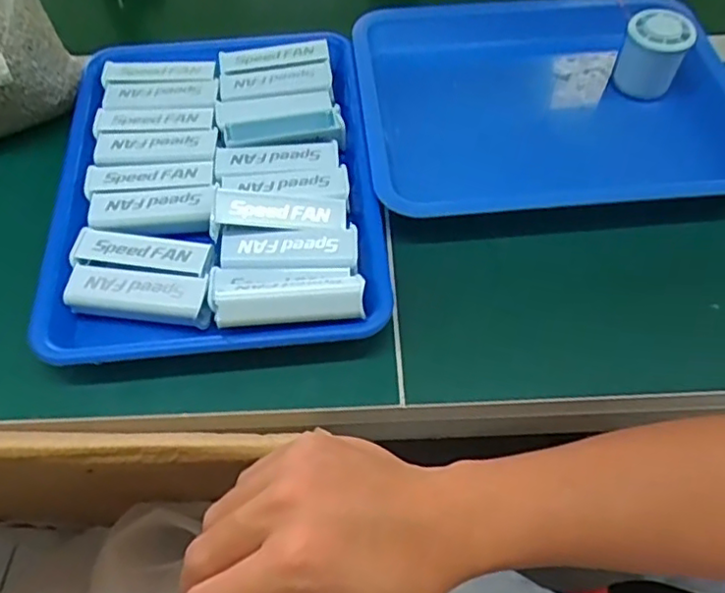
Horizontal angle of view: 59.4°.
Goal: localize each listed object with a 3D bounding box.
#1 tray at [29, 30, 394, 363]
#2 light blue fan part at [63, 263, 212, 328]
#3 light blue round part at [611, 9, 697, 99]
[{"bbox_3d":[-0.116,-0.101,0.518,0.252,0.042,0.327,-4,56,-3],"label":"tray"},{"bbox_3d":[-0.160,-0.002,0.457,0.103,0.022,0.032,8,56,5],"label":"light blue fan part"},{"bbox_3d":[0.267,-0.222,0.583,0.057,0.068,0.056,0,56,0],"label":"light blue round part"}]

